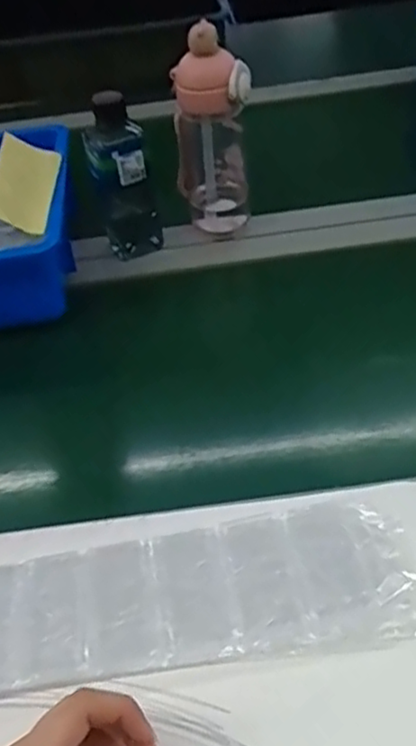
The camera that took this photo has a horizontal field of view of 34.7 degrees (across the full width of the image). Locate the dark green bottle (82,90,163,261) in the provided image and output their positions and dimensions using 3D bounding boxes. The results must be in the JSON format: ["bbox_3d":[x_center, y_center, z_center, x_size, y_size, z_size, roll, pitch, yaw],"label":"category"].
[{"bbox_3d":[-0.090,-0.201,0.693,0.062,0.158,0.054,-18,47,-10],"label":"dark green bottle"}]

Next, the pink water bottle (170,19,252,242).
[{"bbox_3d":[0.008,-0.245,0.689,0.067,0.193,0.067,-26,49,-17],"label":"pink water bottle"}]

